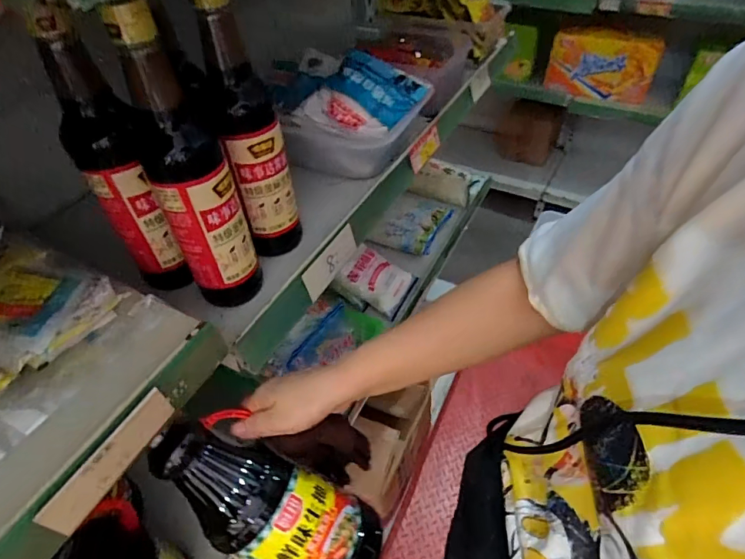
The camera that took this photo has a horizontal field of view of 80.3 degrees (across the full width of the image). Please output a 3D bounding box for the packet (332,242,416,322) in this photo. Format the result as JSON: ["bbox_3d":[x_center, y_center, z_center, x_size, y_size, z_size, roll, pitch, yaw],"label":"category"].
[{"bbox_3d":[0.012,0.003,0.889,0.122,0.023,0.111,35,65,-4],"label":"packet"}]

